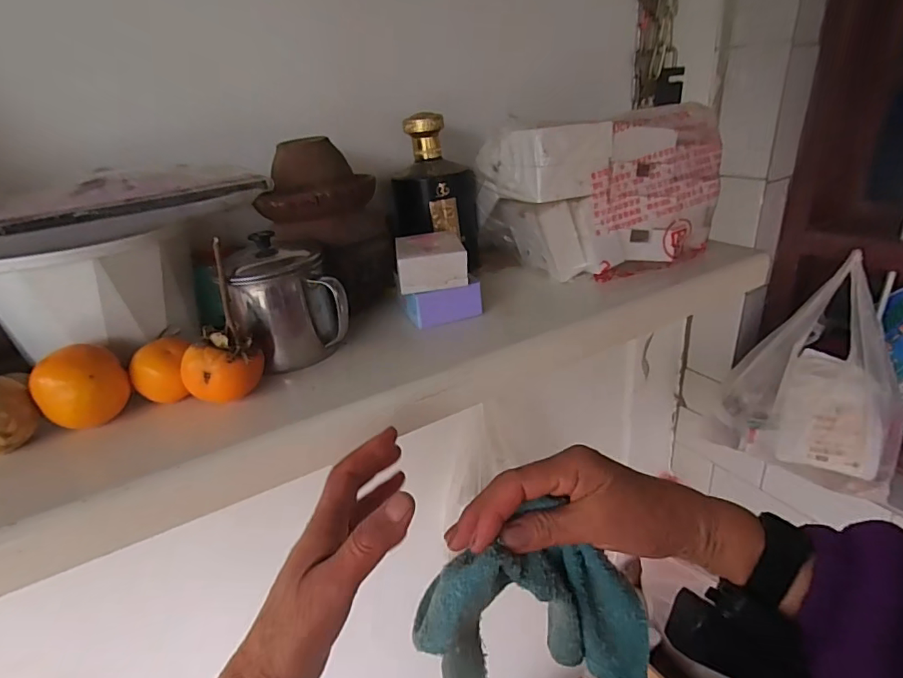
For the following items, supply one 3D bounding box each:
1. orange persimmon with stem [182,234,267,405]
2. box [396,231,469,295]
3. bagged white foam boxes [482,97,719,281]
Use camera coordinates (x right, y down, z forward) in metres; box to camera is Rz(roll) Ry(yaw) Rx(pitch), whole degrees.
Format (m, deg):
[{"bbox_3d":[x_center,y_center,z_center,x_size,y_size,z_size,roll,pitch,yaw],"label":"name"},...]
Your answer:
[{"bbox_3d":[-0.185,-0.007,0.391,0.063,0.093,0.074,-17,28,-24],"label":"orange persimmon with stem"},{"bbox_3d":[-0.021,-0.081,0.508,0.067,0.034,0.090,-7,25,-4],"label":"box"},{"bbox_3d":[0.176,-0.174,0.583,0.256,0.151,0.159,-15,27,-19],"label":"bagged white foam boxes"}]

